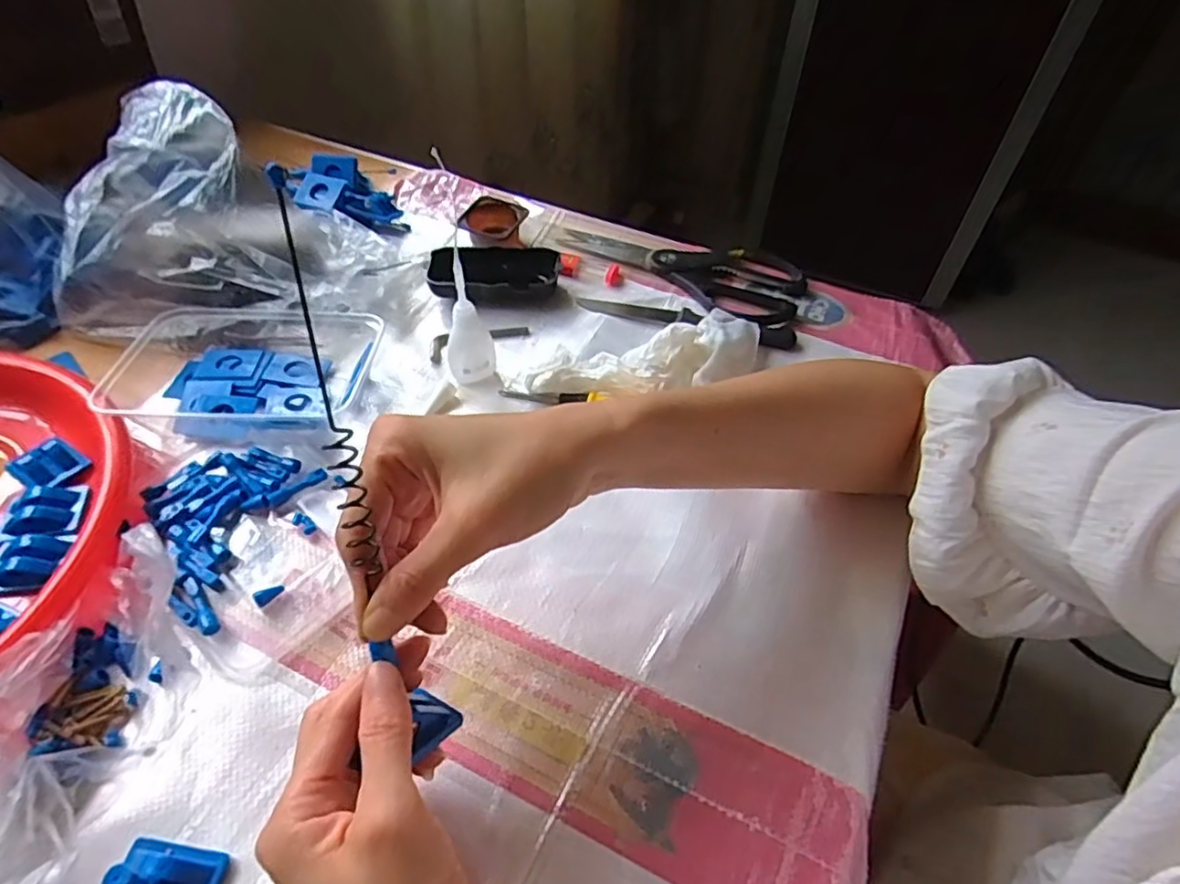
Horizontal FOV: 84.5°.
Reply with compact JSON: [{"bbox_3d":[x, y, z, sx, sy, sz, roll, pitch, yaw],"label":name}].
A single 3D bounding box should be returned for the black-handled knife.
[{"bbox_3d":[0.079,-0.100,0.532,0.178,0.010,0.024,11,50,8],"label":"black-handled knife"}]

